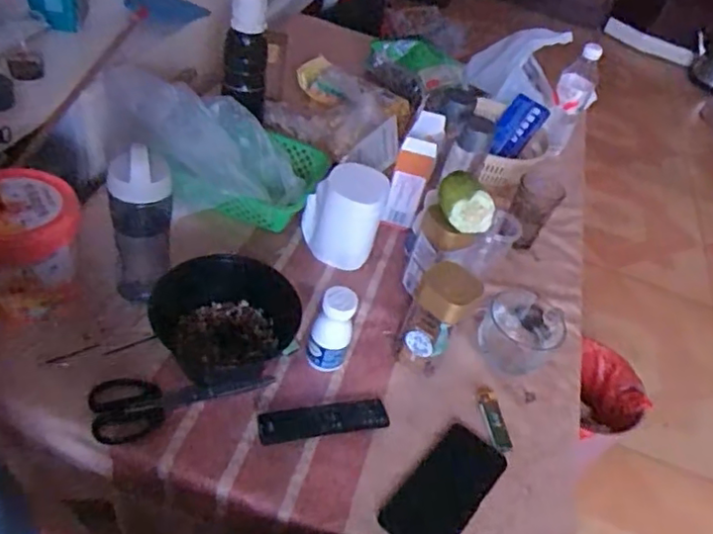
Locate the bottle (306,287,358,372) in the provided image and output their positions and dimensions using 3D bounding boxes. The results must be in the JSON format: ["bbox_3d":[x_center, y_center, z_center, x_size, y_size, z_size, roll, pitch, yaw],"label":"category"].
[{"bbox_3d":[-0.029,0.078,0.737,0.048,0.111,0.041,16,43,0],"label":"bottle"}]

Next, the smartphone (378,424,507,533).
[{"bbox_3d":[0.099,0.248,0.684,0.077,0.011,0.167,36,47,20],"label":"smartphone"}]

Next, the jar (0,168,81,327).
[{"bbox_3d":[-0.388,-0.026,0.714,0.129,0.120,0.135,8,44,-8],"label":"jar"}]

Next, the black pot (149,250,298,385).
[{"bbox_3d":[-0.159,0.053,0.757,0.158,0.073,0.144,8,44,-8],"label":"black pot"}]

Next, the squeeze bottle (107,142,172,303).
[{"bbox_3d":[-0.252,-0.049,0.718,0.068,0.185,0.065,-8,48,-23],"label":"squeeze bottle"}]

